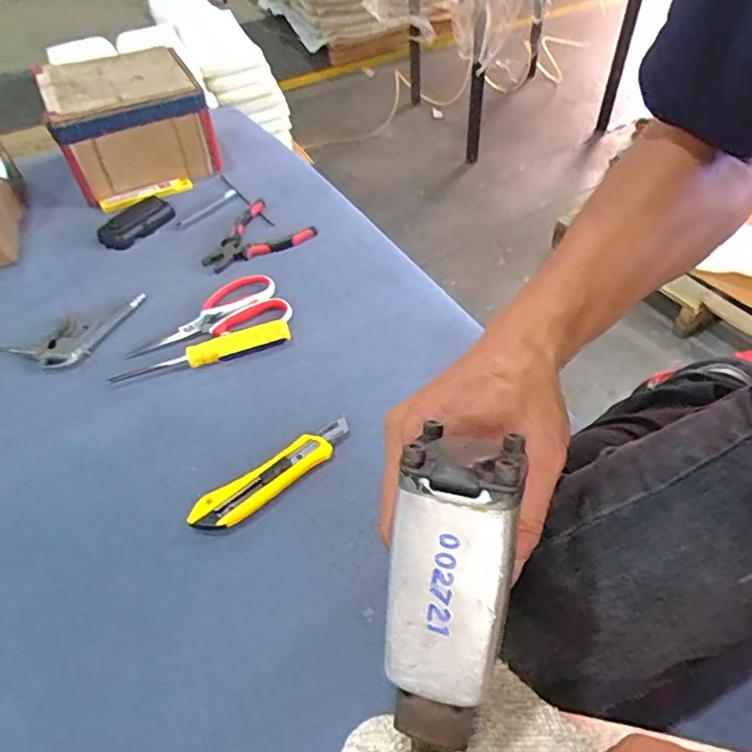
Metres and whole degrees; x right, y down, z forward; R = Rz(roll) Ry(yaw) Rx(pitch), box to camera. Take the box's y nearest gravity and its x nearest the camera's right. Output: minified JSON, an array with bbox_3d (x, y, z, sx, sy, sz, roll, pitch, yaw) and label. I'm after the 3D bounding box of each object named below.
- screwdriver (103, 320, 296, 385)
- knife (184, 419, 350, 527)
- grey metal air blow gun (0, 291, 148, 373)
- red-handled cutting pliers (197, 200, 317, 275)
[{"bbox_3d":[-0.192,-0.025,0.618,0.195,0.026,0.025,-15,50,-11],"label":"screwdriver"},{"bbox_3d":[-0.093,0.090,0.525,0.164,0.015,0.036,-34,56,-25],"label":"knife"},{"bbox_3d":[-0.358,-0.044,0.648,0.188,0.013,0.089,-20,51,-15],"label":"grey metal air blow gun"},{"bbox_3d":[-0.166,-0.184,0.772,0.113,0.022,0.143,28,55,24],"label":"red-handled cutting pliers"}]

